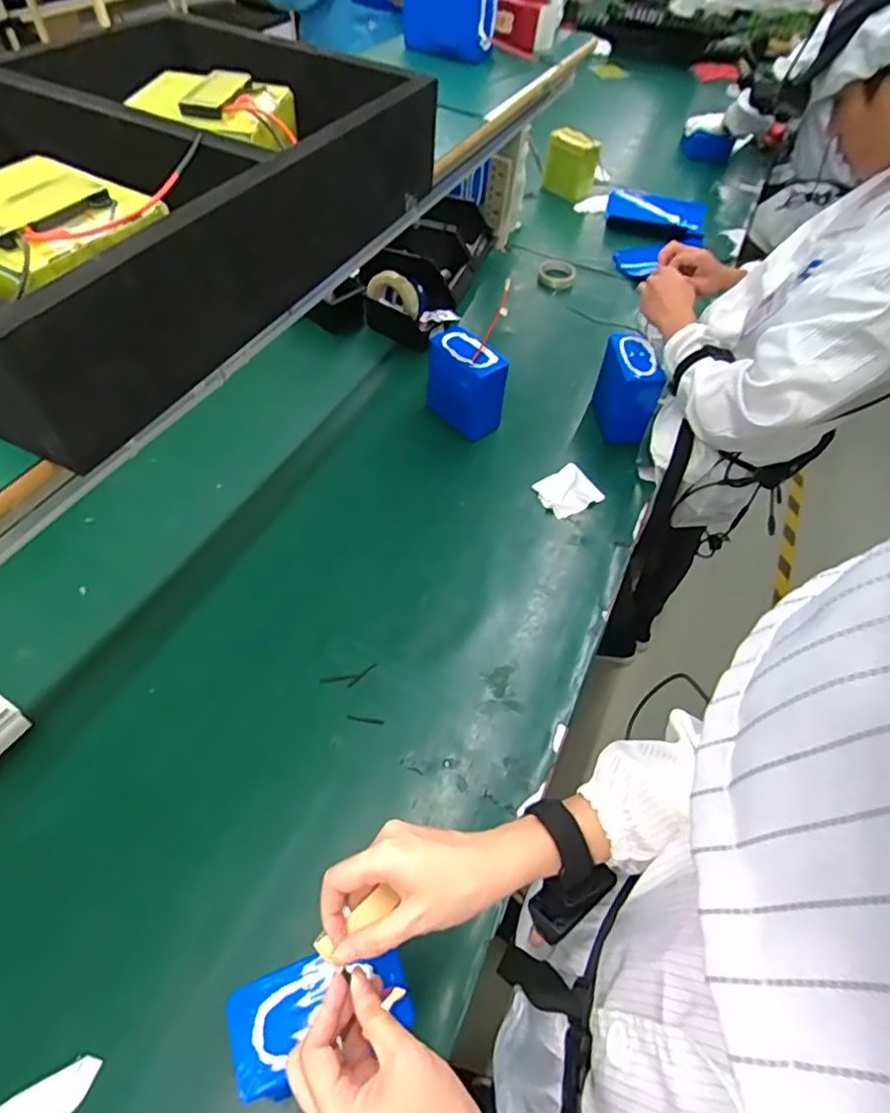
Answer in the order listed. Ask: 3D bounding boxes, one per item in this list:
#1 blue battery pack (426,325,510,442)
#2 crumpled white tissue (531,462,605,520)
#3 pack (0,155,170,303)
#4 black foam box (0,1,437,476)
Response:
[{"bbox_3d":[0.039,-0.319,1.099,0.088,0.150,0.148,-28,60,-23],"label":"blue battery pack"},{"bbox_3d":[0.221,-0.117,1.044,0.105,0.022,0.091,-29,60,-23],"label":"crumpled white tissue"},{"bbox_3d":[-0.323,-0.263,0.454,0.146,0.034,0.147,25,56,12],"label":"pack"},{"bbox_3d":[-0.321,-0.367,0.557,0.445,0.108,0.560,23,56,11],"label":"black foam box"}]

